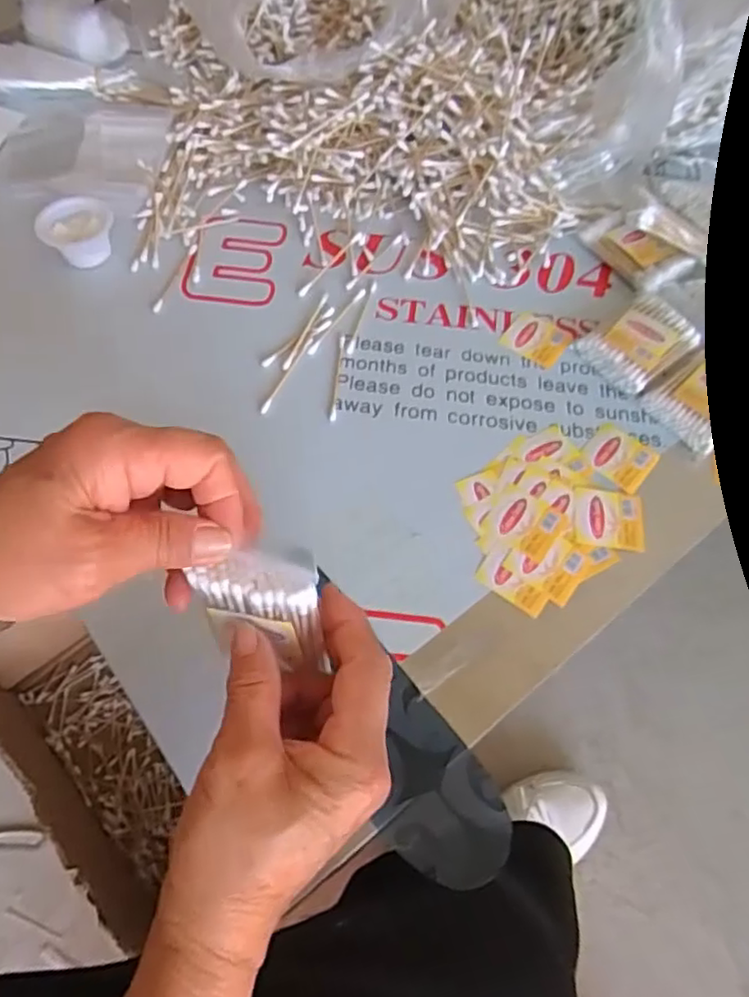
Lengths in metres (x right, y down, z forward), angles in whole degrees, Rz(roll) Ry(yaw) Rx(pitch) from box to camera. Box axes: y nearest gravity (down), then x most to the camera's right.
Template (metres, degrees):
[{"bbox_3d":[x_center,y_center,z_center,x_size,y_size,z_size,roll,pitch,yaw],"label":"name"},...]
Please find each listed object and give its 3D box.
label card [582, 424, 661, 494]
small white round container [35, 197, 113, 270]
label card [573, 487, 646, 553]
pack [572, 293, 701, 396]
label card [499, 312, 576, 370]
[{"bbox_3d":[0.163,-0.028,0.436,0.044,0.004,0.041,35,65,16],"label":"label card"},{"bbox_3d":[-0.224,-0.203,0.498,0.052,0.026,0.053,-8,61,-7],"label":"small white round container"},{"bbox_3d":[0.147,0.013,0.413,0.043,0.004,0.041,7,61,1],"label":"label card"},{"bbox_3d":[0.190,-0.111,0.471,0.077,0.022,0.057,-33,67,-19],"label":"pack"},{"bbox_3d":[0.120,-0.118,0.483,0.044,0.004,0.041,31,64,14],"label":"label card"}]

